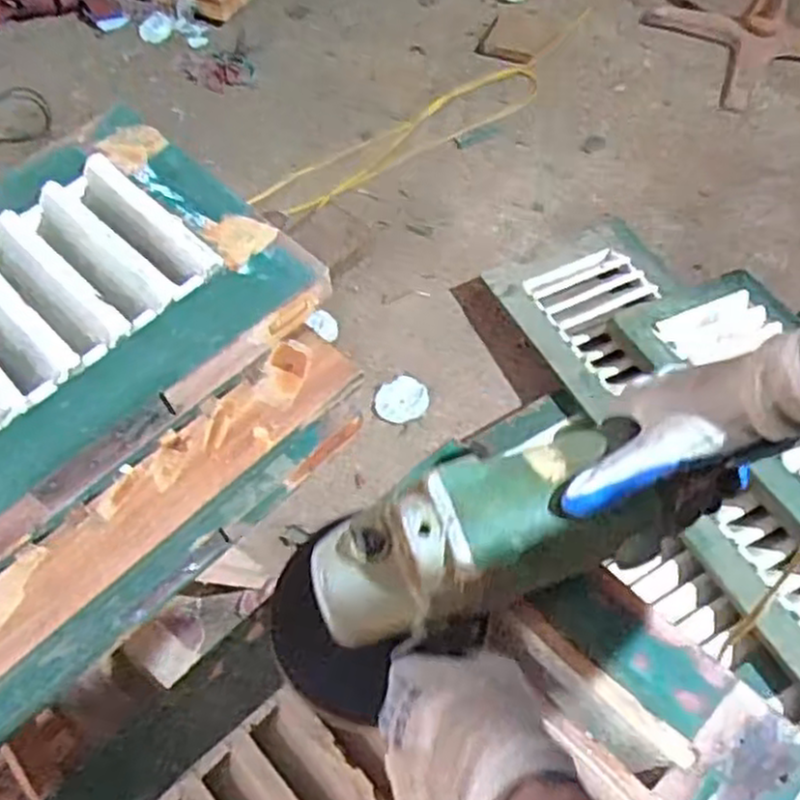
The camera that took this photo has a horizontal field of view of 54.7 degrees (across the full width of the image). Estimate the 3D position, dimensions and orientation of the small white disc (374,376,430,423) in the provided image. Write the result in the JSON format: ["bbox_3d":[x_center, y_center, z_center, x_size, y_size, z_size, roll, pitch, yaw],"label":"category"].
[{"bbox_3d":[0.003,0.000,1.464,0.099,0.014,0.094,-1,60,2],"label":"small white disc"}]

